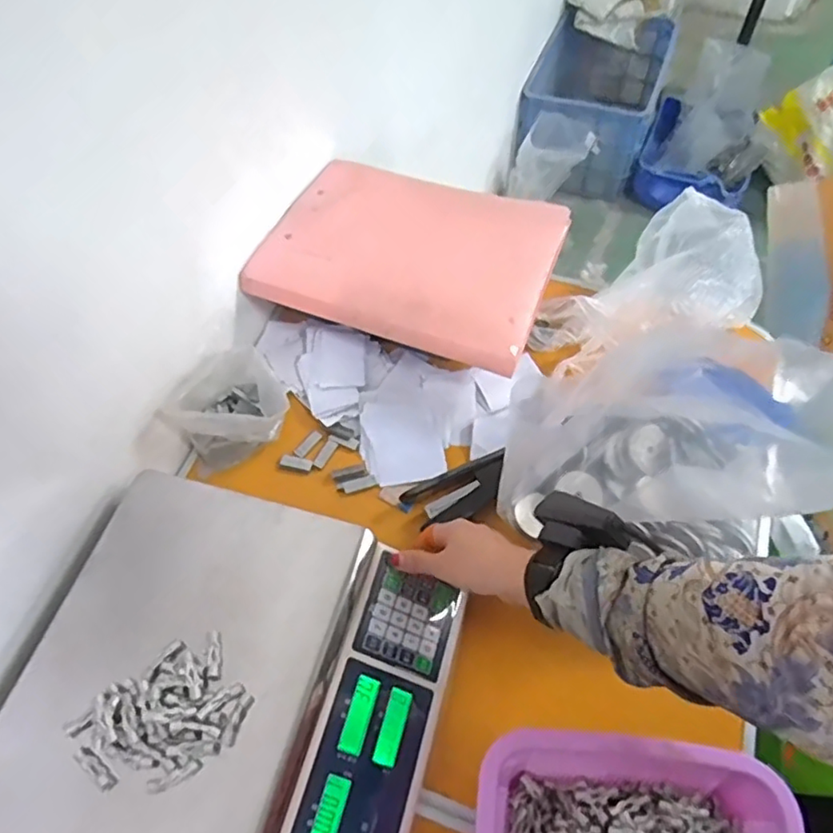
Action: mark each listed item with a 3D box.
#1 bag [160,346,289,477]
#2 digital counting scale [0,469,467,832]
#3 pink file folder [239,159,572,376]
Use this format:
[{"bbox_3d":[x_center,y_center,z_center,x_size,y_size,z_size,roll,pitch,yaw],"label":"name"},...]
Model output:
[{"bbox_3d":[-0.193,-0.012,0.644,0.115,0.095,0.096,-24,60,-11],"label":"bag"},{"bbox_3d":[-0.143,0.215,0.496,0.309,0.103,0.283,12,60,11],"label":"digital counting scale"},{"bbox_3d":[-0.003,-0.200,0.713,0.313,0.032,0.269,16,60,13],"label":"pink file folder"}]

